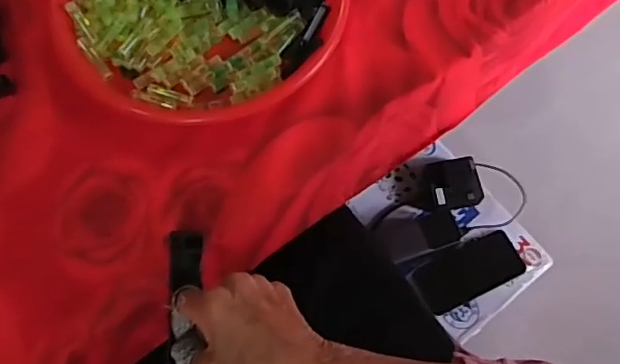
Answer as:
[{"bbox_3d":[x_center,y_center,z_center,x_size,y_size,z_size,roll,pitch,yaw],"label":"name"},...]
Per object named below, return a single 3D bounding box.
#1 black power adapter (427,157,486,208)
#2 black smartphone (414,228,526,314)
[{"bbox_3d":[0.219,0.006,0.842,0.073,0.035,0.075,-10,70,-5],"label":"black power adapter"},{"bbox_3d":[0.232,0.130,0.811,0.155,0.011,0.074,-23,72,-10],"label":"black smartphone"}]

